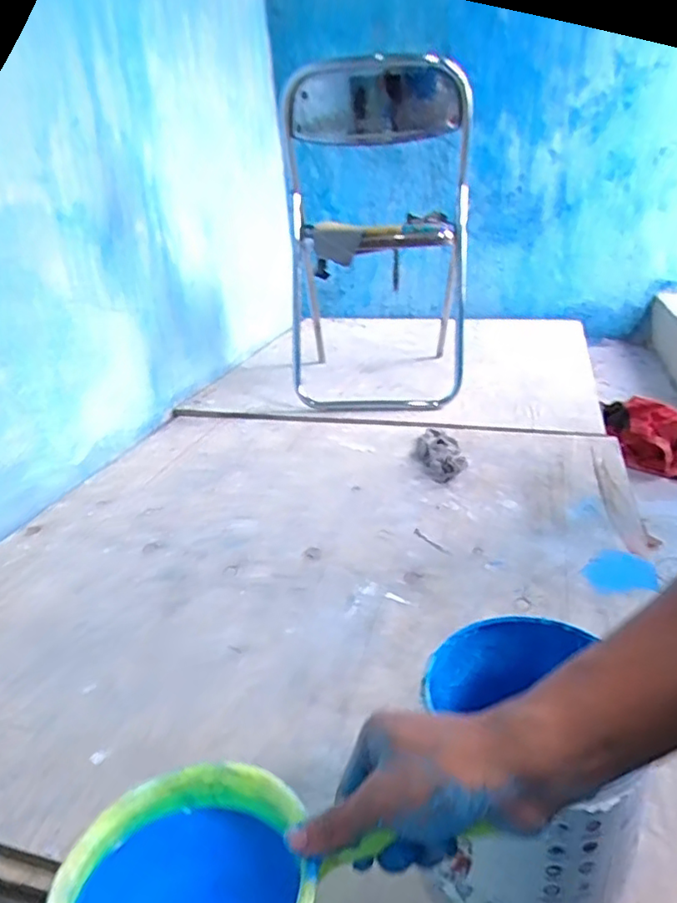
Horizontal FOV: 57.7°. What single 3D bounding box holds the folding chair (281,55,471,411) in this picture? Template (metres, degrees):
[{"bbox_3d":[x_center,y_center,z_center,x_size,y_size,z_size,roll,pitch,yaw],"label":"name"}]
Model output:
[{"bbox_3d":[0.100,-0.524,1.547,0.428,0.756,0.475,0,25,8],"label":"folding chair"}]

